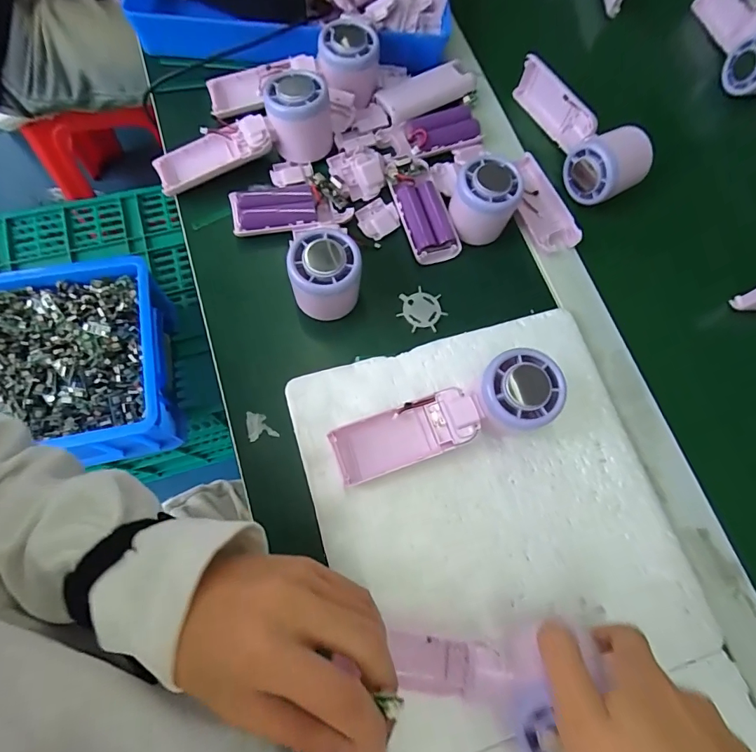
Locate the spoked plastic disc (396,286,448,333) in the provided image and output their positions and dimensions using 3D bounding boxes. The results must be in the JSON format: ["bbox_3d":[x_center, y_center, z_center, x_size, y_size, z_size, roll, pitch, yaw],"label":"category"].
[{"bbox_3d":[0.037,-0.057,0.373,0.040,0.006,0.038,0,72,-1],"label":"spoked plastic disc"}]

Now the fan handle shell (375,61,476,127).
[{"bbox_3d":[0.050,-0.286,0.437,0.102,0.013,0.040,-28,75,-9],"label":"fan handle shell"}]

